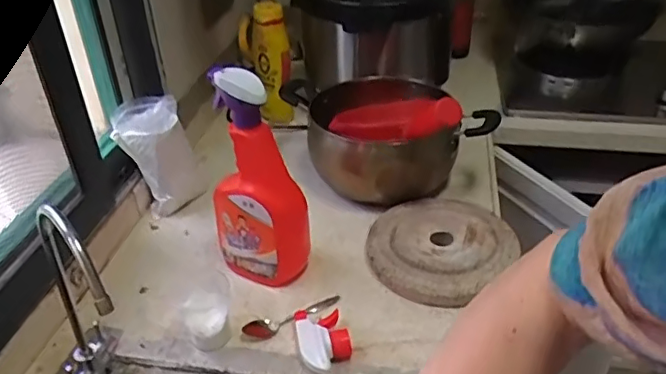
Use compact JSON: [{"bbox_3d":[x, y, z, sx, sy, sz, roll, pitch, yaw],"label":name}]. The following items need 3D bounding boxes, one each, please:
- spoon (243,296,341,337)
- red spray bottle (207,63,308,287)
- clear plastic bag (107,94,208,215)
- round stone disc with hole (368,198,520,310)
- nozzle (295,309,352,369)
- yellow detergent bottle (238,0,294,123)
[{"bbox_3d":[-0.050,0.157,0.718,0.136,0.022,0.027,-19,37,-24],"label":"spoon"},{"bbox_3d":[-0.098,-0.006,0.722,0.116,0.292,0.057,17,38,26],"label":"red spray bottle"},{"bbox_3d":[-0.276,-0.048,0.914,0.113,0.160,0.112,-12,35,-15],"label":"clear plastic bag"},{"bbox_3d":[0.153,0.080,0.824,0.188,0.032,0.222,22,40,31],"label":"round stone disc with hole"},{"bbox_3d":[-0.011,0.179,0.673,0.056,0.032,0.088,-9,34,-11],"label":"nozzle"},{"bbox_3d":[-0.137,-0.255,1.159,0.106,0.237,0.065,3,34,7],"label":"yellow detergent bottle"}]

